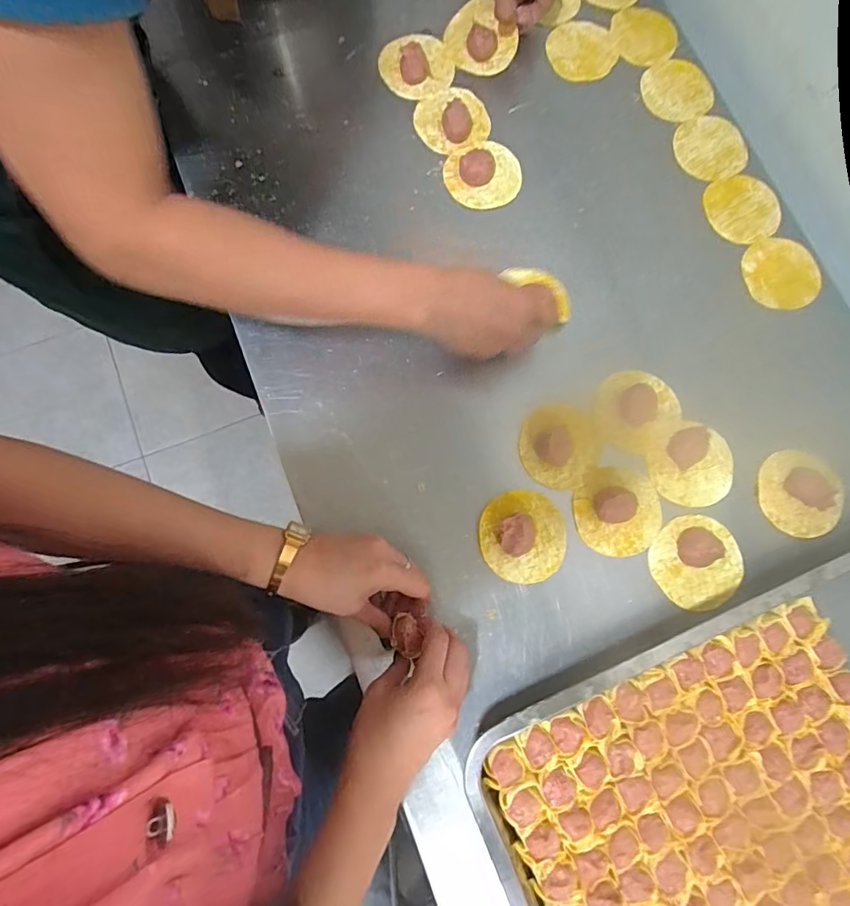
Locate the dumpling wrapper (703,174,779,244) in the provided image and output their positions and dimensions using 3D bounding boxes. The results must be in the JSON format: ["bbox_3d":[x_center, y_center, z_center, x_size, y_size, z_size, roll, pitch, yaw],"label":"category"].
[{"bbox_3d":[0.346,-0.266,0.540,0.082,0.004,0.077,-21,80,-6],"label":"dumpling wrapper"}]

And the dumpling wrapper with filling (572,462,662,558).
[{"bbox_3d":[0.182,0.052,0.463,0.081,0.020,0.082,-8,77,-3],"label":"dumpling wrapper with filling"}]

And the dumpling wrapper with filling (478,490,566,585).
[{"bbox_3d":[0.091,0.075,0.454,0.078,0.027,0.083,6,77,0],"label":"dumpling wrapper with filling"}]

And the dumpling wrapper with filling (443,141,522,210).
[{"bbox_3d":[0.063,-0.302,0.535,0.080,0.021,0.072,-26,80,-7],"label":"dumpling wrapper with filling"}]

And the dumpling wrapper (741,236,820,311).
[{"bbox_3d":[0.378,-0.190,0.529,0.080,0.004,0.074,0,85,1],"label":"dumpling wrapper"}]

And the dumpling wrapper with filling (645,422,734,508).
[{"bbox_3d":[0.258,0.014,0.476,0.078,0.011,0.073,0,77,-1],"label":"dumpling wrapper with filling"}]

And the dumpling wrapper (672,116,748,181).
[{"bbox_3d":[0.319,-0.342,0.556,0.077,0.005,0.078,0,78,-2],"label":"dumpling wrapper"}]

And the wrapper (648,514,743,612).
[{"bbox_3d":[0.255,0.101,0.456,0.080,0.025,0.083,0,77,-1],"label":"wrapper"}]

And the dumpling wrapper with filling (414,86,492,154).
[{"bbox_3d":[0.030,-0.366,0.546,0.076,0.018,0.081,0,78,-2],"label":"dumpling wrapper with filling"}]

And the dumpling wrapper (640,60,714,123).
[{"bbox_3d":[0.290,-0.415,0.570,0.085,0.007,0.074,-16,79,-5],"label":"dumpling wrapper"}]

